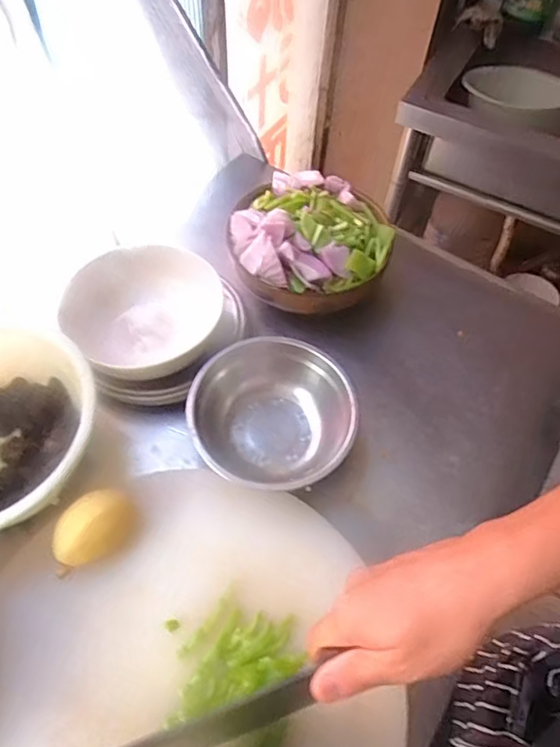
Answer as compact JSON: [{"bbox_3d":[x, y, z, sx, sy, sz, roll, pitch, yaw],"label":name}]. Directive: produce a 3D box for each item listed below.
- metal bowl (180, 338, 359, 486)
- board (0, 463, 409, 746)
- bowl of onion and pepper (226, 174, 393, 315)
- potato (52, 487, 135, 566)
[{"bbox_3d":[-0.009,0.046,0.564,0.164,0.062,0.159,1,54,-2],"label":"metal bowl"},{"bbox_3d":[-0.083,0.245,0.444,0.361,0.027,0.343,1,54,-2],"label":"board"},{"bbox_3d":[0.036,-0.160,0.678,0.189,0.103,0.179,2,56,-3],"label":"bowl of onion and pepper"},{"bbox_3d":[-0.166,0.143,0.491,0.074,0.047,0.050,-28,62,-21],"label":"potato"}]

